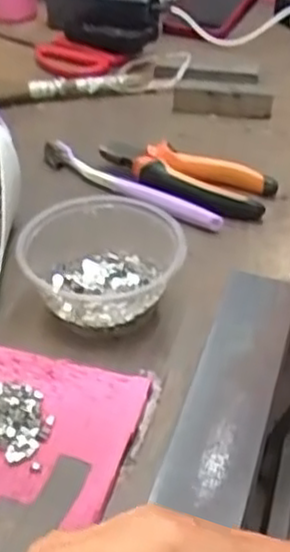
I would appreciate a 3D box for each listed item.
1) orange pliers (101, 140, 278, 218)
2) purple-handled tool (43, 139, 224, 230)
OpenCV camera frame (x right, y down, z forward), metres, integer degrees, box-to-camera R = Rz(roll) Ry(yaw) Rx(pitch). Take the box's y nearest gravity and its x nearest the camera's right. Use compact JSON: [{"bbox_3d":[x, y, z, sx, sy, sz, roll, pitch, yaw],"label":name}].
[{"bbox_3d":[0.032,-0.082,0.604,0.147,0.022,0.058,18,43,22],"label":"orange pliers"},{"bbox_3d":[-0.017,-0.075,0.600,0.182,0.018,0.020,28,47,30],"label":"purple-handled tool"}]

